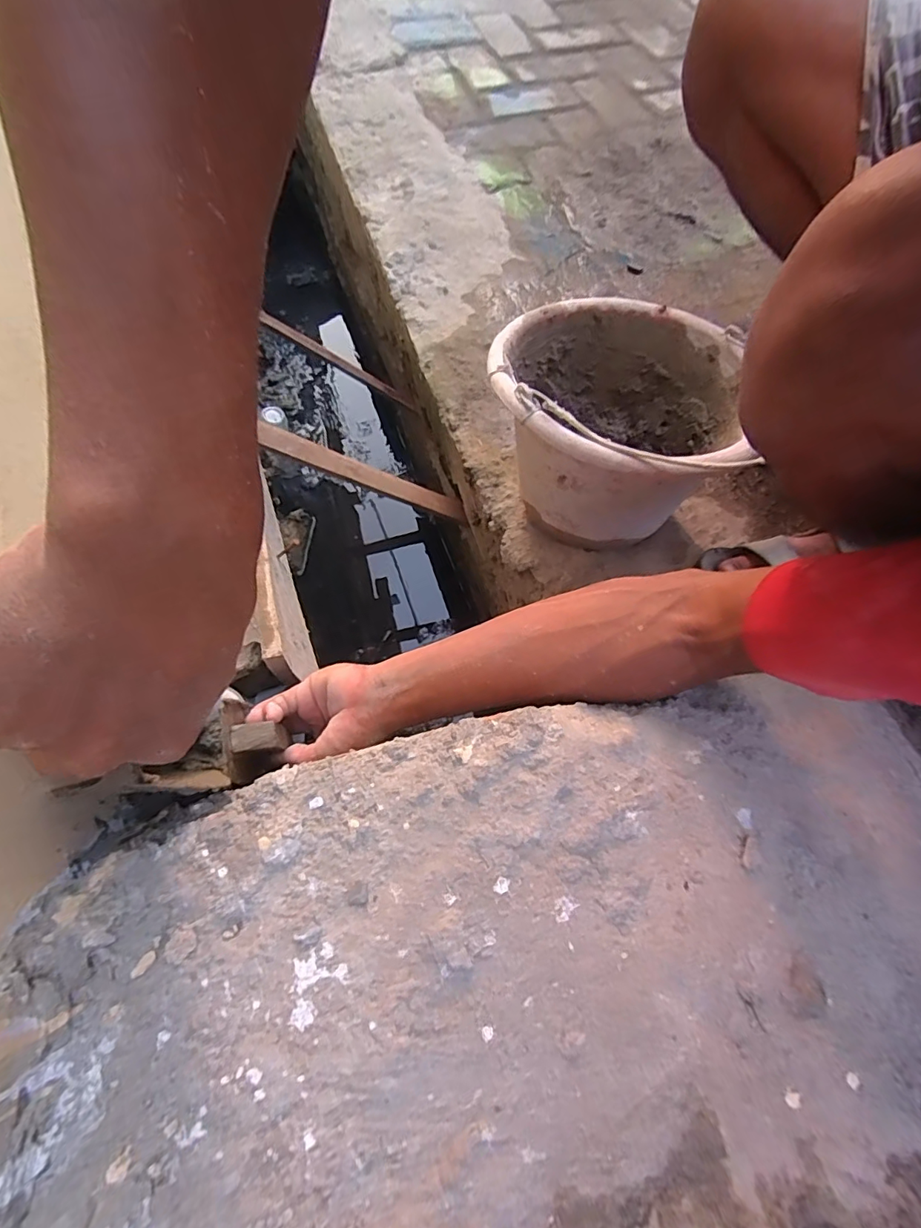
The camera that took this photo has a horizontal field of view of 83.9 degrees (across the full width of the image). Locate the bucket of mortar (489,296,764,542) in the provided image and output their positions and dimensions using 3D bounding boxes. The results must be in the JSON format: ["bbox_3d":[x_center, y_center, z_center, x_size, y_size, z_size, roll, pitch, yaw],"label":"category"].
[{"bbox_3d":[0.140,-0.188,0.499,0.226,0.149,0.239,8,65,2],"label":"bucket of mortar"}]

